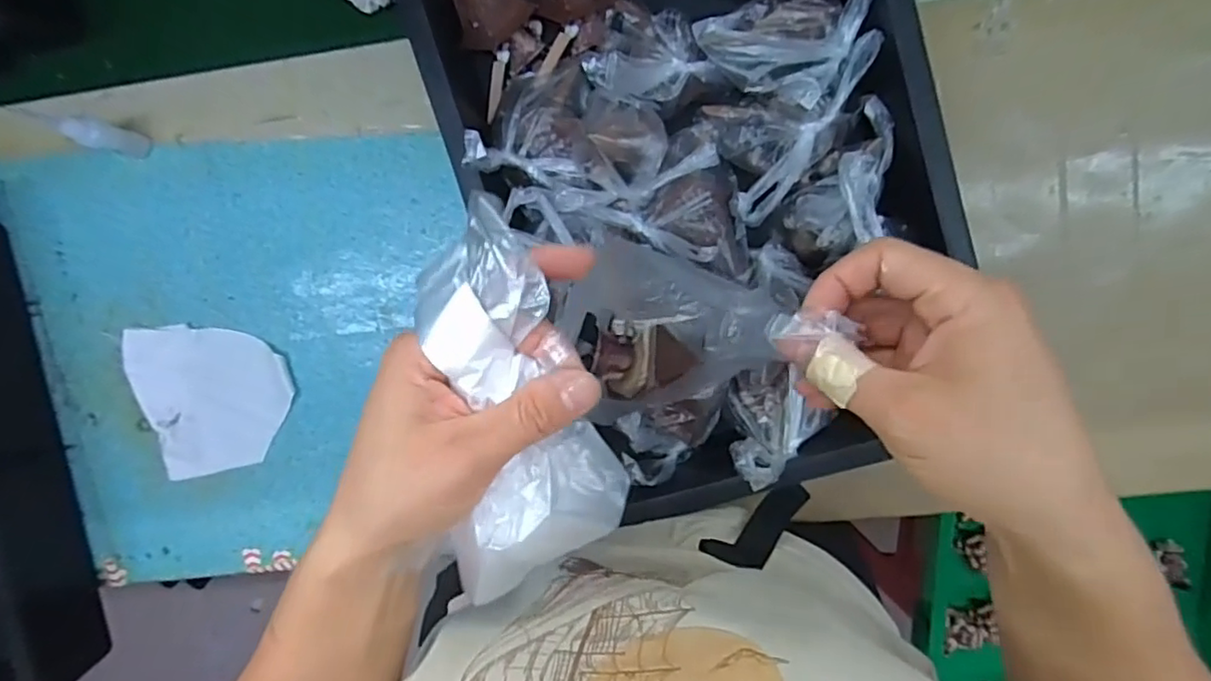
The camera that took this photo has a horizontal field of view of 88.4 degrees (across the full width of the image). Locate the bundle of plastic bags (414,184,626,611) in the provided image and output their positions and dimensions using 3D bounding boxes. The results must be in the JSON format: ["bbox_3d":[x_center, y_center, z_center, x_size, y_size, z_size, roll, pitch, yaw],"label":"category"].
[{"bbox_3d":[-0.042,0.027,0.251,0.073,0.044,0.153,-12,99,6],"label":"bundle of plastic bags"}]

